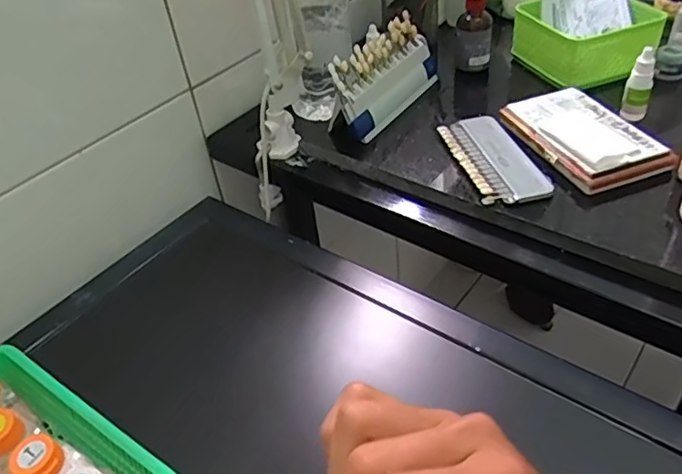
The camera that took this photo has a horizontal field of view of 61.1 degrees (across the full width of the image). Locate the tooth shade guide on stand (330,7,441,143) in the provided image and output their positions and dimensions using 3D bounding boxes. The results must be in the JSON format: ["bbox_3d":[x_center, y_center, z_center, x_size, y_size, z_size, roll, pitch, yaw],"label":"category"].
[{"bbox_3d":[0.054,-0.183,0.657,0.041,0.088,0.176,24,50,30],"label":"tooth shade guide on stand"}]

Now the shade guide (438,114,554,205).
[{"bbox_3d":[0.149,-0.080,0.579,0.064,0.009,0.150,-13,42,-6],"label":"shade guide"}]

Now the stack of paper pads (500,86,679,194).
[{"bbox_3d":[0.242,-0.103,0.575,0.098,0.022,0.149,-16,42,-10],"label":"stack of paper pads"}]

